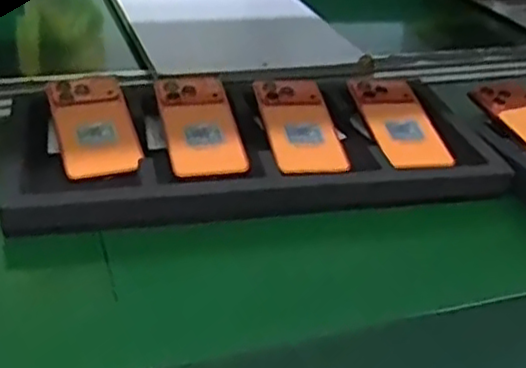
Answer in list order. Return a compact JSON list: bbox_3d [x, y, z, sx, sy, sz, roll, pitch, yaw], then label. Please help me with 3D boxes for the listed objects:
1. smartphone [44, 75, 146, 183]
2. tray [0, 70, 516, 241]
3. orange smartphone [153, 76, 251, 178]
[{"bbox_3d":[-0.170,-0.062,0.699,0.078,0.012,0.156,-10,48,-20],"label":"smartphone"},{"bbox_3d":[-0.009,-0.036,0.708,0.473,0.058,0.239,-1,31,-11],"label":"tray"},{"bbox_3d":[-0.065,-0.061,0.720,0.076,0.008,0.159,-8,48,-12],"label":"orange smartphone"}]

